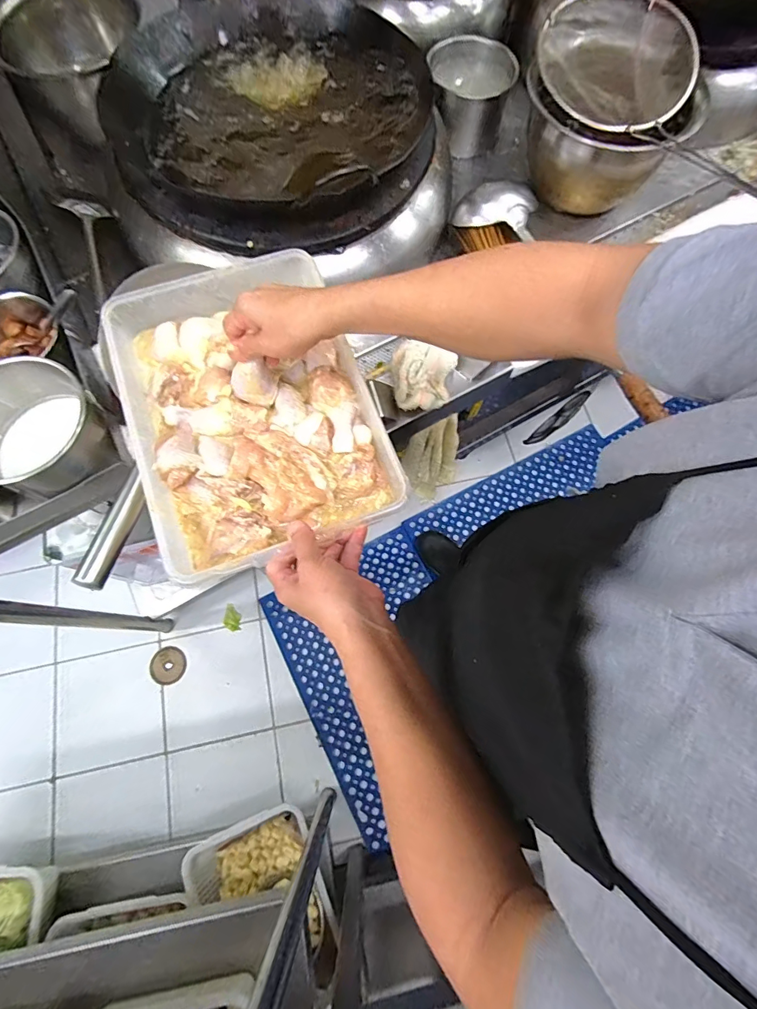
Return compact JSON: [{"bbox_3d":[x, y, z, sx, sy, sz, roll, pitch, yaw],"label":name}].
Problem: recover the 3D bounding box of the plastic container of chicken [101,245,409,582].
[{"bbox_3d":[-0.148,-0.112,0.503,0.259,0.067,0.350,-20,73,-6],"label":"plastic container of chicken"}]

